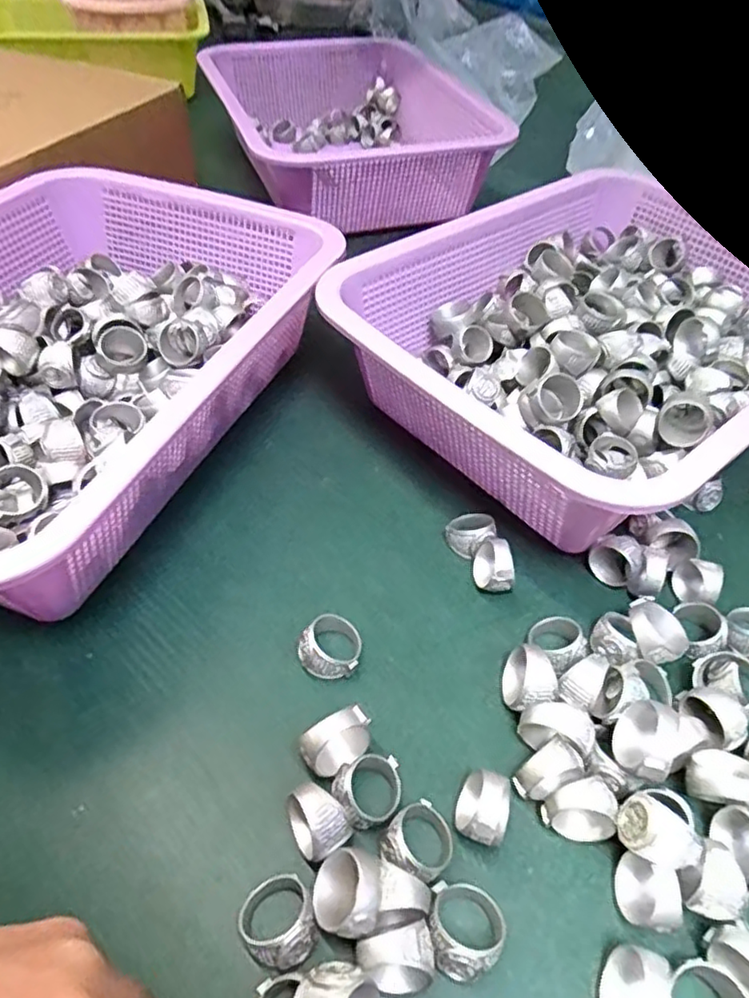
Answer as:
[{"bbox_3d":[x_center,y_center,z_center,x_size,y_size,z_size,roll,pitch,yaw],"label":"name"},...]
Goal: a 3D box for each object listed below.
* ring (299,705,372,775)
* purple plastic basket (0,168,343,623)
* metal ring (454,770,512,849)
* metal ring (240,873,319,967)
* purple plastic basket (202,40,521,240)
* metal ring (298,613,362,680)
[{"bbox_3d":[-0.015,0.096,0.246,0.027,0.026,0.014,-21,52,-21],"label":"ring"},{"bbox_3d":[-0.169,-0.071,0.348,0.223,0.083,0.299,19,49,13],"label":"purple plastic basket"},{"bbox_3d":[0.040,0.115,0.234,0.018,0.023,0.024,19,49,14],"label":"metal ring"},{"bbox_3d":[-0.031,0.140,0.209,0.023,0.018,0.025,2,48,-2],"label":"metal ring"},{"bbox_3d":[-0.034,-0.352,0.601,0.211,0.081,0.305,-12,50,-14],"label":"purple plastic basket"},{"bbox_3d":[-0.019,0.066,0.280,0.026,0.017,0.026,2,48,-2],"label":"metal ring"}]

